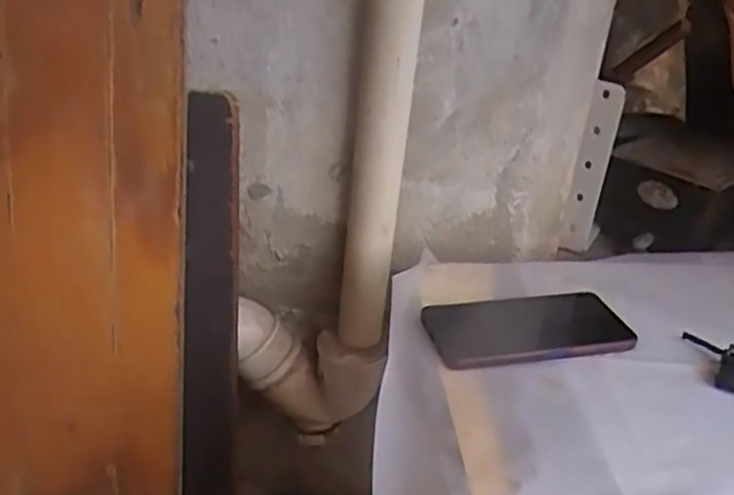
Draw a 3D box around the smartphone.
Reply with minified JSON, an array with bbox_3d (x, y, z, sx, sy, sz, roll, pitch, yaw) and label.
[{"bbox_3d":[0.134,0.066,0.585,0.167,0.006,0.085,-3,32,-12],"label":"smartphone"}]

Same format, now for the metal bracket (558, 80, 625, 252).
[{"bbox_3d":[0.244,-0.084,0.765,0.058,0.199,0.014,-16,38,-28],"label":"metal bracket"}]

